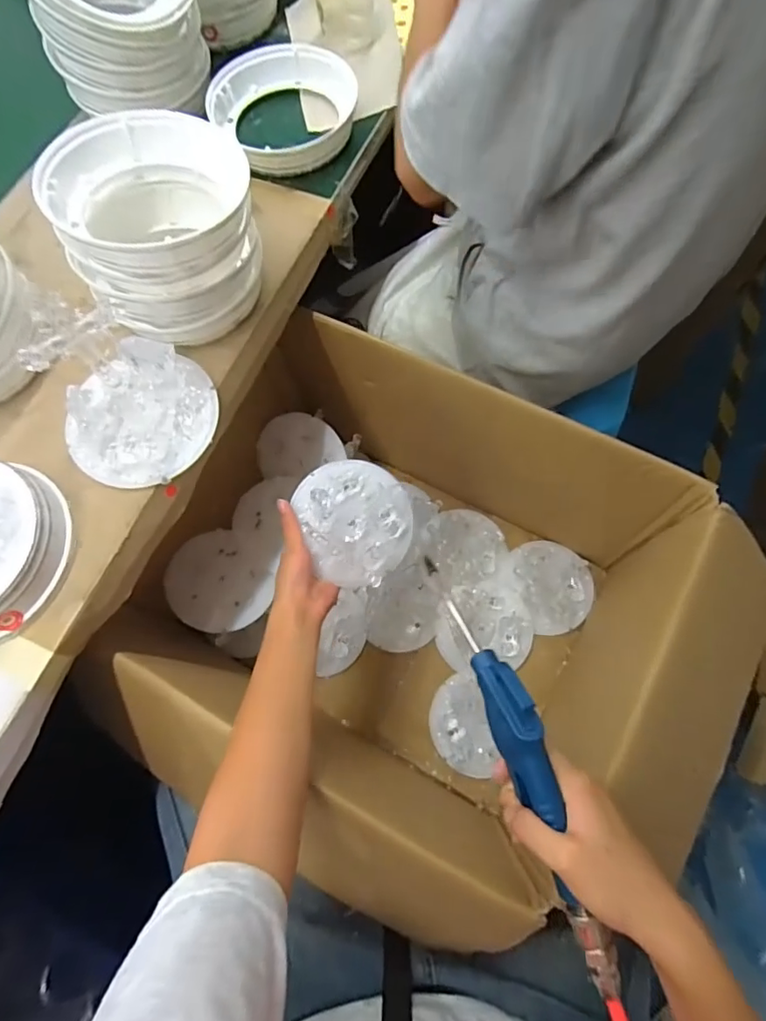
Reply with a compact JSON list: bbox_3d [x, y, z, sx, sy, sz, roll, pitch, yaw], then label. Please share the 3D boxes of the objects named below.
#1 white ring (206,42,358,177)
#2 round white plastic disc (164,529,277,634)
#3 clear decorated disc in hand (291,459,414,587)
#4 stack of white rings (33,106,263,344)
[{"bbox_3d":[-0.099,-0.422,0.568,0.146,0.049,0.143,-1,70,2],"label":"white ring"},{"bbox_3d":[-0.193,0.082,0.642,0.120,0.014,0.120,8,63,-16],"label":"round white plastic disc"},{"bbox_3d":[-0.026,0.010,0.558,0.112,0.019,0.128,-21,92,-13],"label":"clear decorated disc in hand"},{"bbox_3d":[-0.188,-0.235,0.466,0.153,0.120,0.148,-38,73,-11],"label":"stack of white rings"}]

